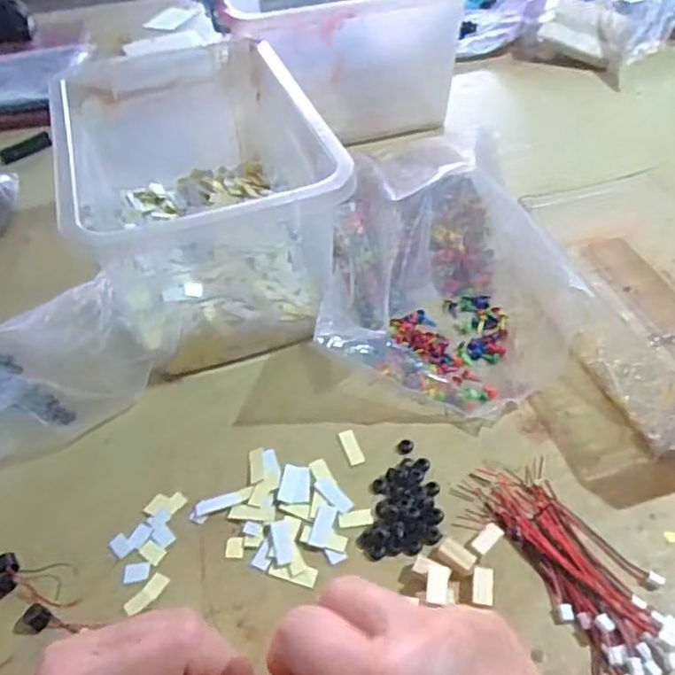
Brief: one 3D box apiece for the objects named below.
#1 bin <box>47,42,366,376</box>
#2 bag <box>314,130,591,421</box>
[{"bbox_3d":[-0.120,-0.133,0.526,0.184,0.132,0.302,-15,48,-11],"label":"bin"},{"bbox_3d":[0.089,-0.055,0.477,0.186,0.091,0.215,3,47,6],"label":"bag"}]

